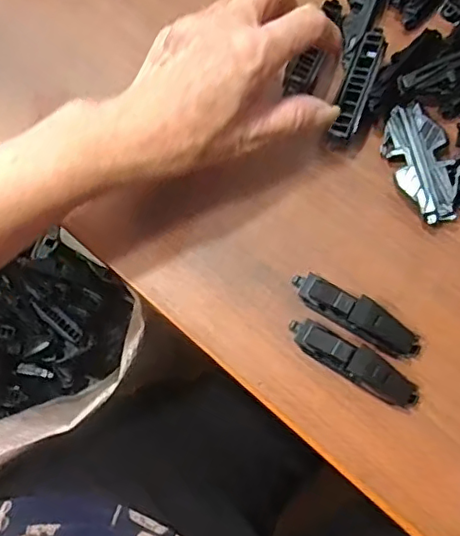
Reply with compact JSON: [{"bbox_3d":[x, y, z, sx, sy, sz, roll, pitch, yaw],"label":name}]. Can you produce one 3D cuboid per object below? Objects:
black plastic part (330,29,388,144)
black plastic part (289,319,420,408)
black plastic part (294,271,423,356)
[{"bbox_3d":[0.083,-0.117,0.380,0.017,0.022,0.079,21,78,4],"label":"black plastic part"},{"bbox_3d":[0.072,0.055,0.341,0.081,0.022,0.018,31,79,6],"label":"black plastic part"},{"bbox_3d":[0.076,0.028,0.348,0.082,0.023,0.018,35,79,6],"label":"black plastic part"}]

